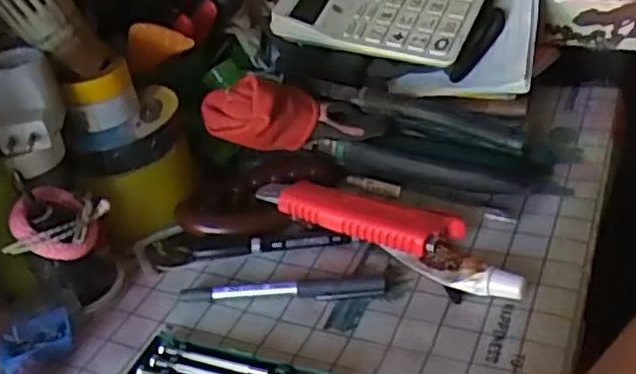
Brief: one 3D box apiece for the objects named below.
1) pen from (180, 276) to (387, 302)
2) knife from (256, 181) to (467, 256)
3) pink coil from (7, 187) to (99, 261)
[{"bbox_3d":[-0.023,0.067,0.460,0.132,0.011,0.014,-2,35,8],"label":"pen"},{"bbox_3d":[0.025,0.020,0.496,0.149,0.033,0.027,11,38,25],"label":"knife"},{"bbox_3d":[-0.165,0.023,0.444,0.051,0.020,0.051,22,38,-18],"label":"pink coil"}]

